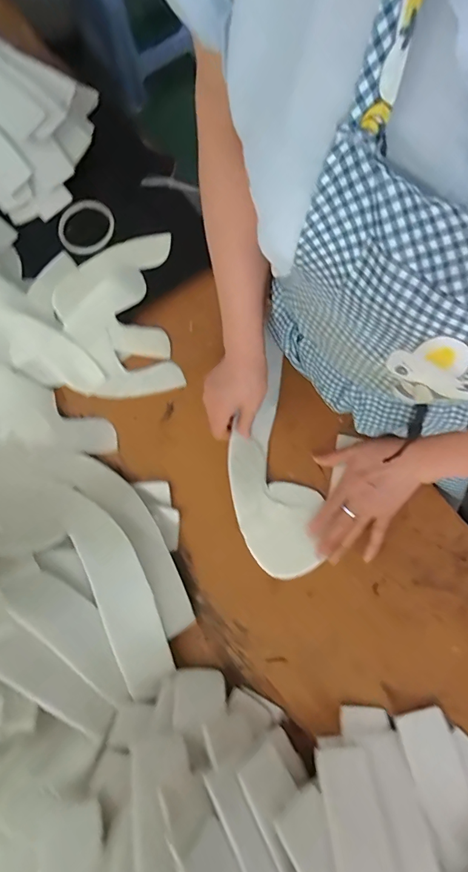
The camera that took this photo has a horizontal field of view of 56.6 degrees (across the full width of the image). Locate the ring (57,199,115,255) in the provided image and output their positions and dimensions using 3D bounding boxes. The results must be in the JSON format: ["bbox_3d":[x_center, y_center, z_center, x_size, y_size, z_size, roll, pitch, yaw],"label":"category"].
[{"bbox_3d":[-0.229,-0.324,0.671,0.088,0.013,0.091,-1,78,4],"label":"ring"}]

